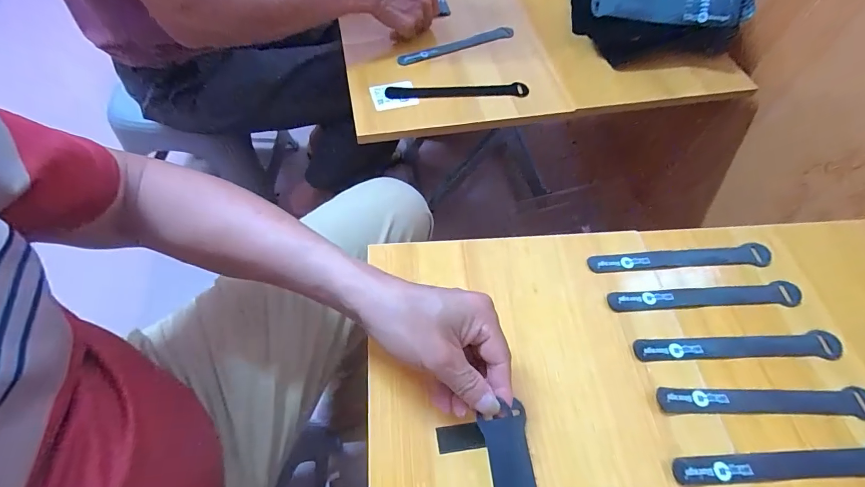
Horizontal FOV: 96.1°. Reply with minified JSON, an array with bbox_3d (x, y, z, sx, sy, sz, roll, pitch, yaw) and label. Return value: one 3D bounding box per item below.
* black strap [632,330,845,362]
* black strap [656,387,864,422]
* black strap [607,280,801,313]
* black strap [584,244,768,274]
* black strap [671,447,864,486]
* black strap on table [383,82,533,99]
[{"bbox_3d":[0.286,0.098,0.363,0.195,0.005,0.025,-2,58,-5],"label":"black strap"},{"bbox_3d":[0.292,0.139,0.338,0.191,0.004,0.025,1,58,-3],"label":"black strap"},{"bbox_3d":[0.273,0.054,0.390,0.195,0.006,0.024,-3,58,-5],"label":"black strap"},{"bbox_3d":[0.264,0.017,0.413,0.198,0.004,0.024,-3,58,-6],"label":"black strap"},{"bbox_3d":[0.290,0.179,0.312,0.193,0.006,0.025,-2,58,-5],"label":"black strap"},{"bbox_3d":[0.035,-0.213,0.548,0.200,0.007,0.026,-3,69,-5],"label":"black strap on table"}]

